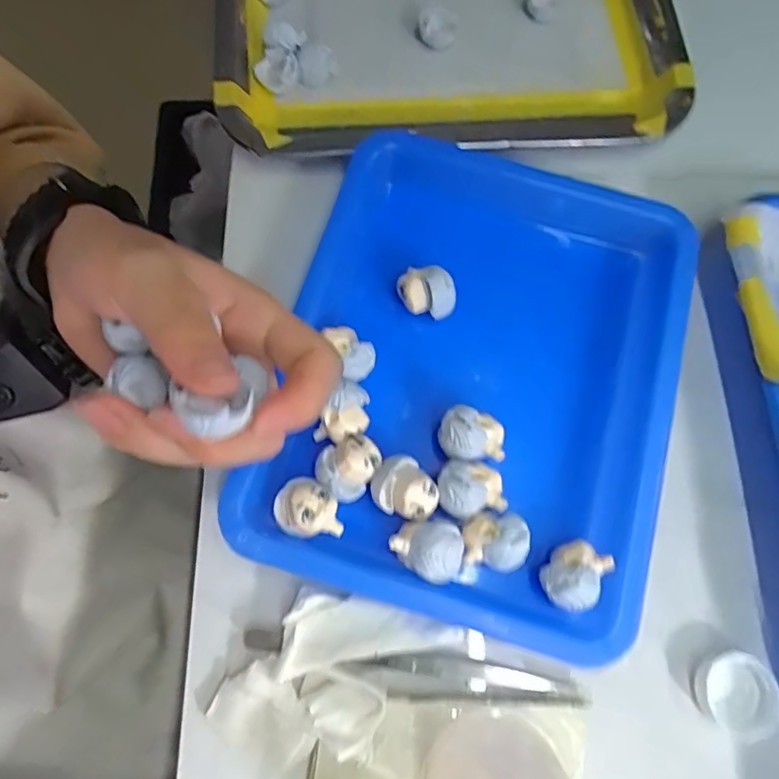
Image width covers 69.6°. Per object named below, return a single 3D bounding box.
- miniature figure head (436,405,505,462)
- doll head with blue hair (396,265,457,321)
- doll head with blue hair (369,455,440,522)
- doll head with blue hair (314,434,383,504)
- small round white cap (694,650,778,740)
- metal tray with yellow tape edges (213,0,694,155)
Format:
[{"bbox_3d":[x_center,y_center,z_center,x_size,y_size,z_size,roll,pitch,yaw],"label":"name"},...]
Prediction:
[{"bbox_3d":[0.036,0.022,0.253,0.028,0.025,0.022,1,72,-1],"label":"miniature figure head"},{"bbox_3d":[0.018,-0.046,0.271,0.020,0.024,0.027,-30,75,-11],"label":"doll head with blue hair"},{"bbox_3d":[0.007,0.044,0.244,0.028,0.025,0.024,36,74,10],"label":"doll head with blue hair"},{"bbox_3d":[-0.017,0.033,0.243,0.027,0.020,0.024,-42,78,-14],"label":"doll head with blue hair"},{"bbox_3d":[0.146,0.127,0.233,0.031,0.010,0.030,0,72,-2],"label":"small round white cap"},{"bbox_3d":[0.021,-0.296,0.344,0.253,0.041,0.359,-8,72,-4],"label":"metal tray with yellow tape edges"}]

